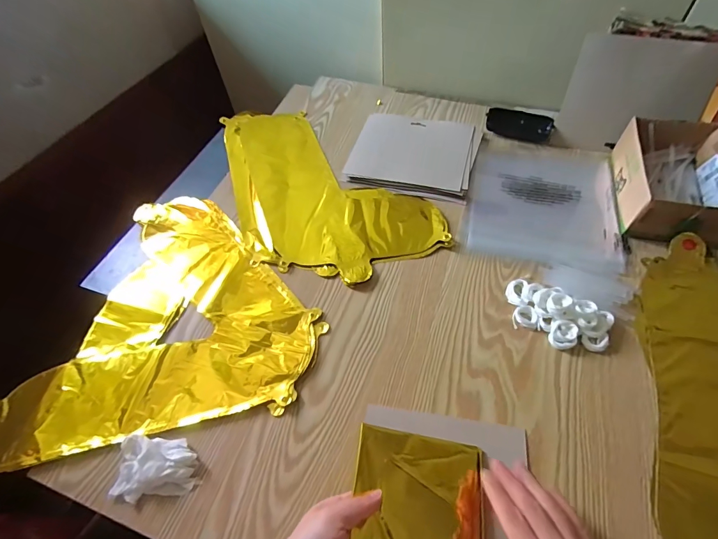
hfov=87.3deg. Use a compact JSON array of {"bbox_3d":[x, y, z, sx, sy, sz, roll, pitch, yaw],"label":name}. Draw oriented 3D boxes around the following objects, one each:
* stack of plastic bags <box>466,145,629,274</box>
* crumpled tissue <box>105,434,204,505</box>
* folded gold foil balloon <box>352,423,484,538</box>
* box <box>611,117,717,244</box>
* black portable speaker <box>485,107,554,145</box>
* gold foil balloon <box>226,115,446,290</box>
[{"bbox_3d":[0.279,-0.113,0.574,0.207,0.010,0.257,9,55,10],"label":"stack of plastic bags"},{"bbox_3d":[-0.202,0.197,0.373,0.077,0.021,0.054,-1,54,3],"label":"crumpled tissue"},{"bbox_3d":[0.054,0.220,0.334,0.120,0.013,0.135,13,52,-4],"label":"folded gold foil balloon"},{"bbox_3d":[0.455,-0.129,0.538,0.141,0.061,0.192,7,55,9],"label":"box"},{"bbox_3d":[0.281,-0.257,0.664,0.106,0.027,0.047,10,56,10],"label":"black portable speaker"},{"bbox_3d":[-0.084,-0.135,0.605,0.237,0.017,0.424,-32,59,-18],"label":"gold foil balloon"}]

